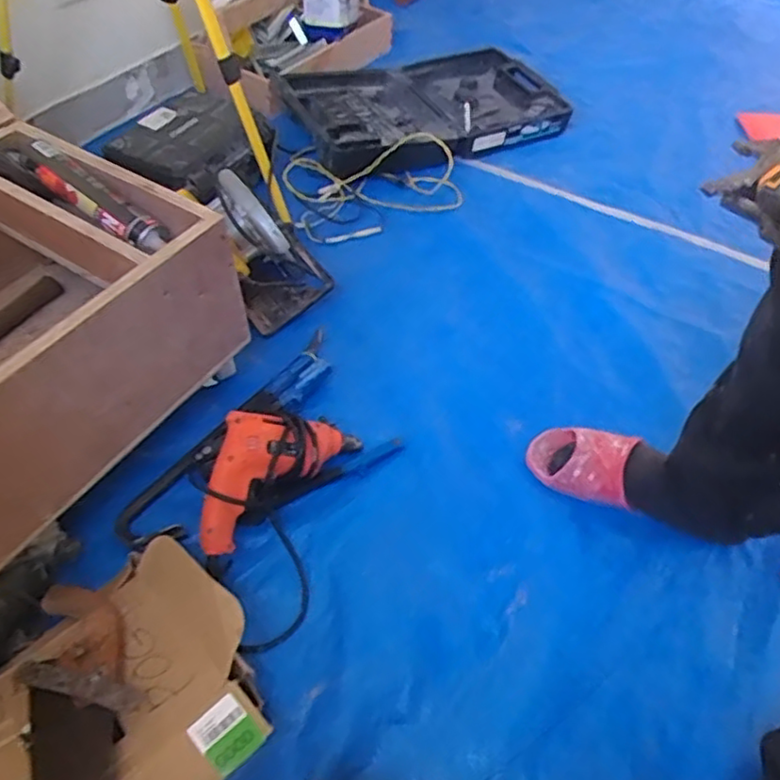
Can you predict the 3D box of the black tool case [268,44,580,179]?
[{"bbox_3d":[0.081,-0.644,1.472,0.601,0.096,0.404,-24,57,-18],"label":"black tool case"}]

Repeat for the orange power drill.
[{"bbox_3d":[-0.168,0.095,0.863,0.107,0.102,0.252,34,60,22],"label":"orange power drill"}]

